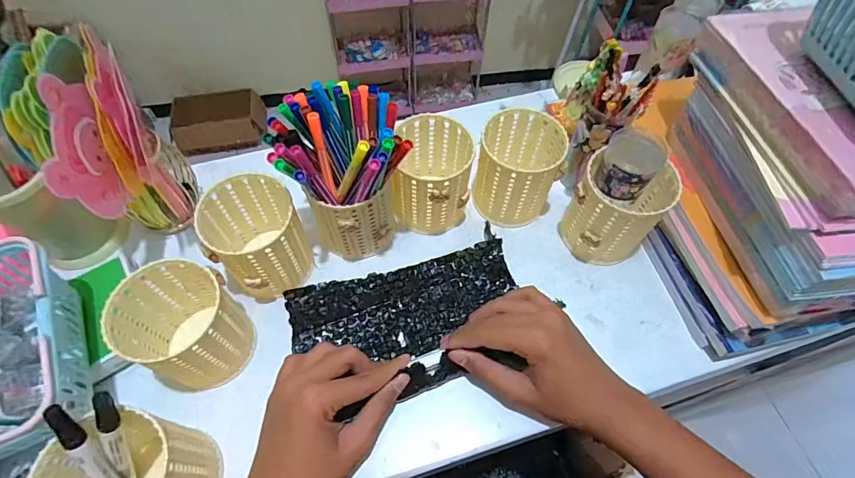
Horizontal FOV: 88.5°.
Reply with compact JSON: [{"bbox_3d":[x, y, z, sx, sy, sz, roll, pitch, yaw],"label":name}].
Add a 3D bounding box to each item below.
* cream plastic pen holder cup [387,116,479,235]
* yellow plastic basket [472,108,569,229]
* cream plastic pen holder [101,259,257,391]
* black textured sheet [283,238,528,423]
[{"bbox_3d":[0.004,-0.064,0.466,0.077,0.095,0.086,8,60,4],"label":"cream plastic pen holder cup"},{"bbox_3d":[0.094,-0.074,0.470,0.082,0.092,0.085,0,60,-1],"label":"yellow plastic basket"},{"bbox_3d":[-0.205,0.075,0.380,0.084,0.100,0.080,0,60,-1],"label":"cream plastic pen holder"},{"bbox_3d":[-0.018,0.081,0.424,0.221,0.027,0.126,-12,61,-8],"label":"black textured sheet"}]

